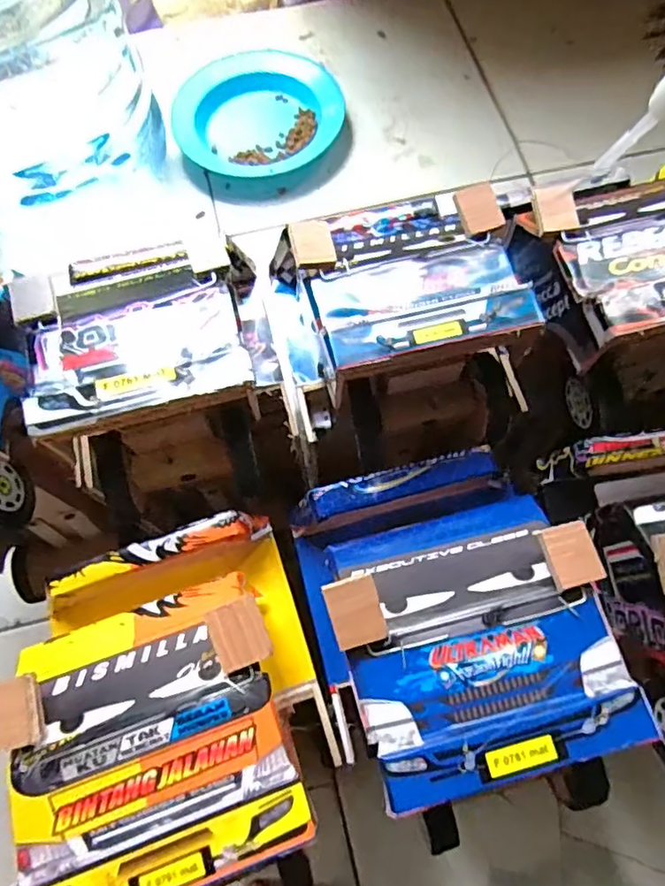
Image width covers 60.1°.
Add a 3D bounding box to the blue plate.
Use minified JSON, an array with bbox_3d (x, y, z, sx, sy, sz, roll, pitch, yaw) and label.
[{"bbox_3d":[-0.093,-0.433,0.752,0.209,0.033,0.190,0,69,0],"label":"blue plate"}]

